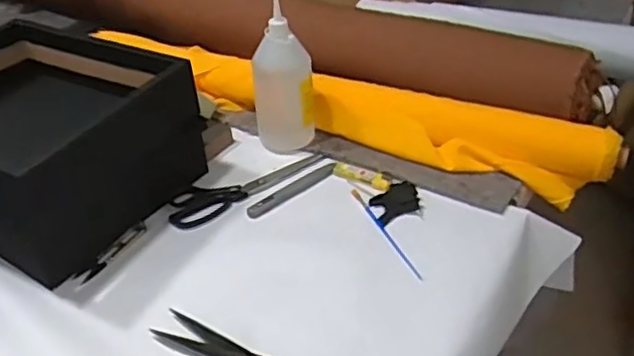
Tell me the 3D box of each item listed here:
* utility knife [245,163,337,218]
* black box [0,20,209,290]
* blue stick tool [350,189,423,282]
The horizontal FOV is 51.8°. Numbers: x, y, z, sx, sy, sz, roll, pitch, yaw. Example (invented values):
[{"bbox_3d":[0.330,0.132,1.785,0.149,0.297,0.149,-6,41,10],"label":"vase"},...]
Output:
[{"bbox_3d":[-0.030,0.015,0.814,0.134,0.006,0.022,-28,44,-28],"label":"utility knife"},{"bbox_3d":[-0.332,-0.049,0.790,0.285,0.155,0.242,19,43,26],"label":"black box"},{"bbox_3d":[0.079,0.061,0.748,0.009,0.004,0.163,-19,41,-16],"label":"blue stick tool"}]

